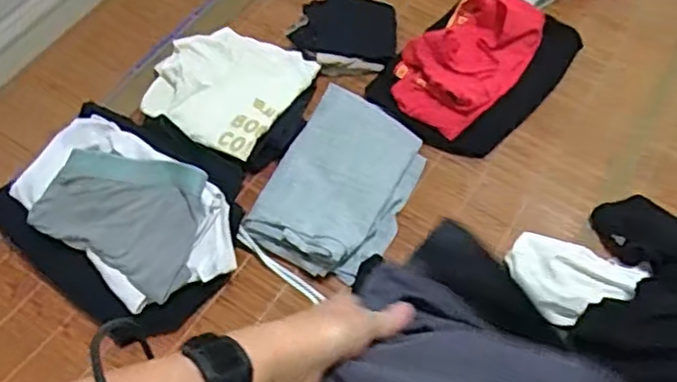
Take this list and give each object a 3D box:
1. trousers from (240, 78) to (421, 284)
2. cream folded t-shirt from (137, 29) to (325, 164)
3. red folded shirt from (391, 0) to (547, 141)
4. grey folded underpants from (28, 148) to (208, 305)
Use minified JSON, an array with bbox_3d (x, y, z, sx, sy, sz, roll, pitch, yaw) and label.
[{"bbox_3d":[0.008,-0.023,1.004,0.195,0.038,0.302,21,60,9],"label":"trousers"},{"bbox_3d":[-0.175,-0.165,1.074,0.214,0.045,0.222,28,62,12],"label":"cream folded t-shirt"},{"bbox_3d":[0.200,-0.209,1.085,0.155,0.100,0.253,38,64,17],"label":"red folded shirt"},{"bbox_3d":[-0.289,0.027,0.905,0.224,0.047,0.175,16,60,6],"label":"grey folded underpants"}]

